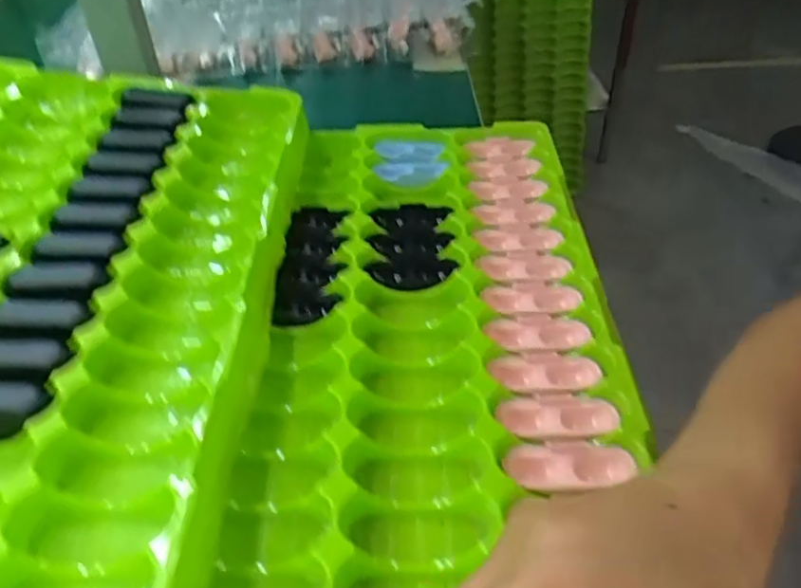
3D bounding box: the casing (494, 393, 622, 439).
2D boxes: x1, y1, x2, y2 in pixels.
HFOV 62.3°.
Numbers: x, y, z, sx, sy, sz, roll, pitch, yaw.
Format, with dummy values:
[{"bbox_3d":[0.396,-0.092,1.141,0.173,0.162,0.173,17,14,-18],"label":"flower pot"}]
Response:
[{"bbox_3d":[0.085,0.066,0.357,0.065,0.012,0.024,-2,42,0],"label":"casing"}]

